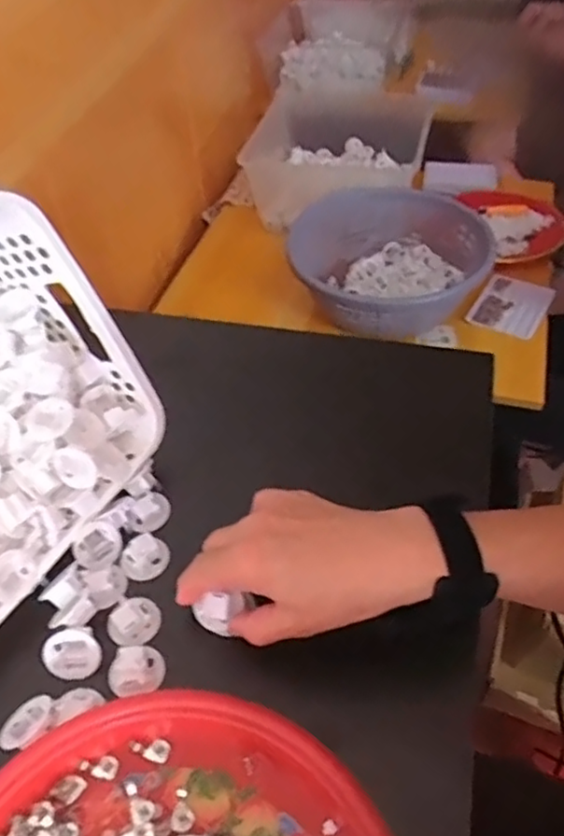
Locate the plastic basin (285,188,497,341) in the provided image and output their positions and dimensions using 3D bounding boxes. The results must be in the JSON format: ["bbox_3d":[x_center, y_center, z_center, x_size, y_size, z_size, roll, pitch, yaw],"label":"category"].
[{"bbox_3d":[0.163,-0.246,1.028,0.289,0.126,0.300,-2,48,2],"label":"plastic basin"}]

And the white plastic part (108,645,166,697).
[{"bbox_3d":[-0.090,0.155,0.401,0.033,0.014,0.028,-17,49,-12],"label":"white plastic part"}]

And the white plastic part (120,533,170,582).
[{"bbox_3d":[-0.096,0.098,0.459,0.033,0.018,0.027,-21,50,-15],"label":"white plastic part"}]

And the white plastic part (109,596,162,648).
[{"bbox_3d":[-0.096,0.132,0.427,0.025,0.021,0.031,25,54,23],"label":"white plastic part"}]

